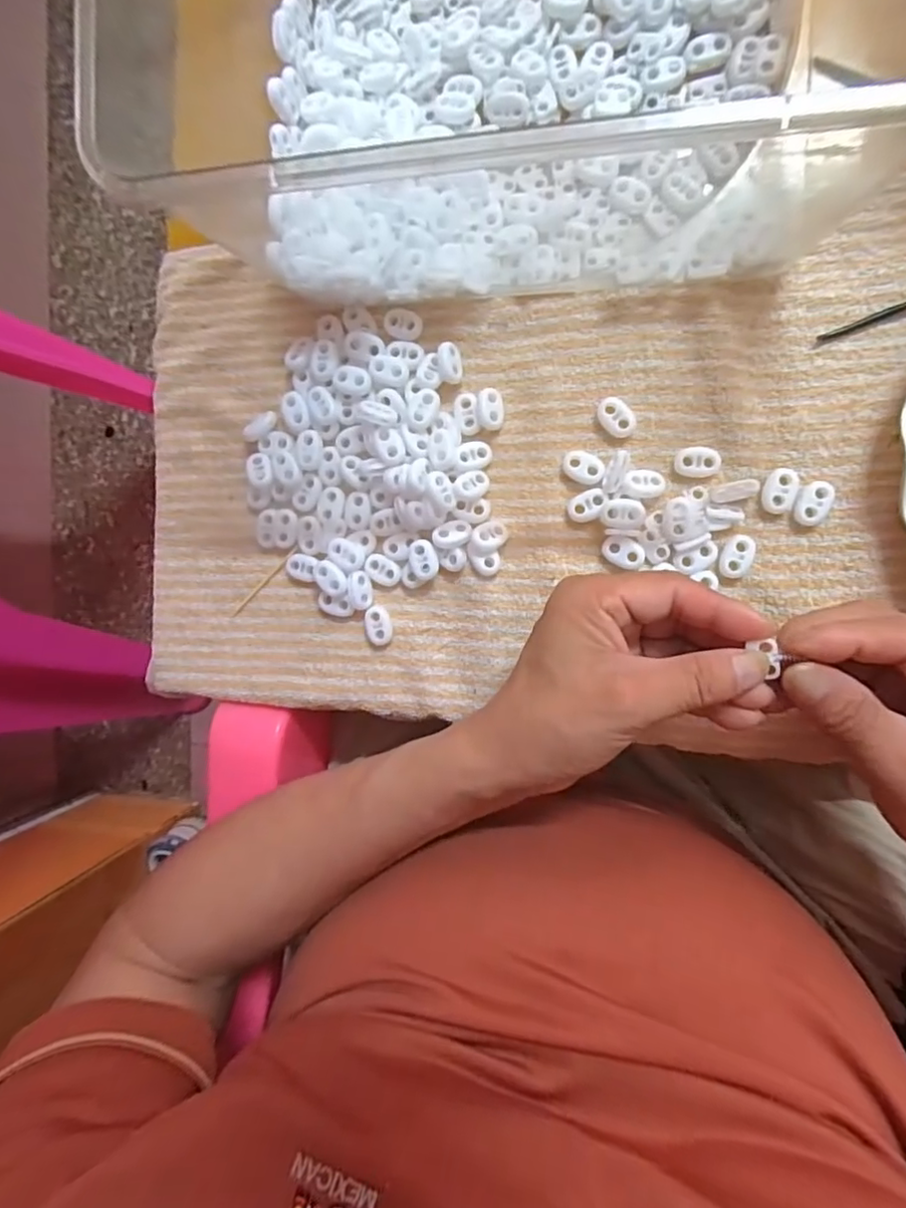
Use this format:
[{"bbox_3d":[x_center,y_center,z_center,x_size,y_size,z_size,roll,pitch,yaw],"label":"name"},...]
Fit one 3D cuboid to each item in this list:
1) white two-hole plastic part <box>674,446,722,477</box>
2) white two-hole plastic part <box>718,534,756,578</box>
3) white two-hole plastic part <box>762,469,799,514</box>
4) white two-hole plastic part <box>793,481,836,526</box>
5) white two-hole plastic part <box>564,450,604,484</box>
[{"bbox_3d":[0.126,-0.073,0.303,0.022,0.004,0.016,0,92,10],"label":"white two-hole plastic part"},{"bbox_3d":[0.146,-0.025,0.302,0.015,0.005,0.023,18,95,9],"label":"white two-hole plastic part"},{"bbox_3d":[0.165,-0.057,0.297,0.014,0.005,0.022,17,95,9],"label":"white two-hole plastic part"},{"bbox_3d":[0.180,-0.050,0.294,0.015,0.007,0.022,20,96,9],"label":"white two-hole plastic part"},{"bbox_3d":[0.070,-0.073,0.314,0.022,0.006,0.015,25,96,8],"label":"white two-hole plastic part"}]

